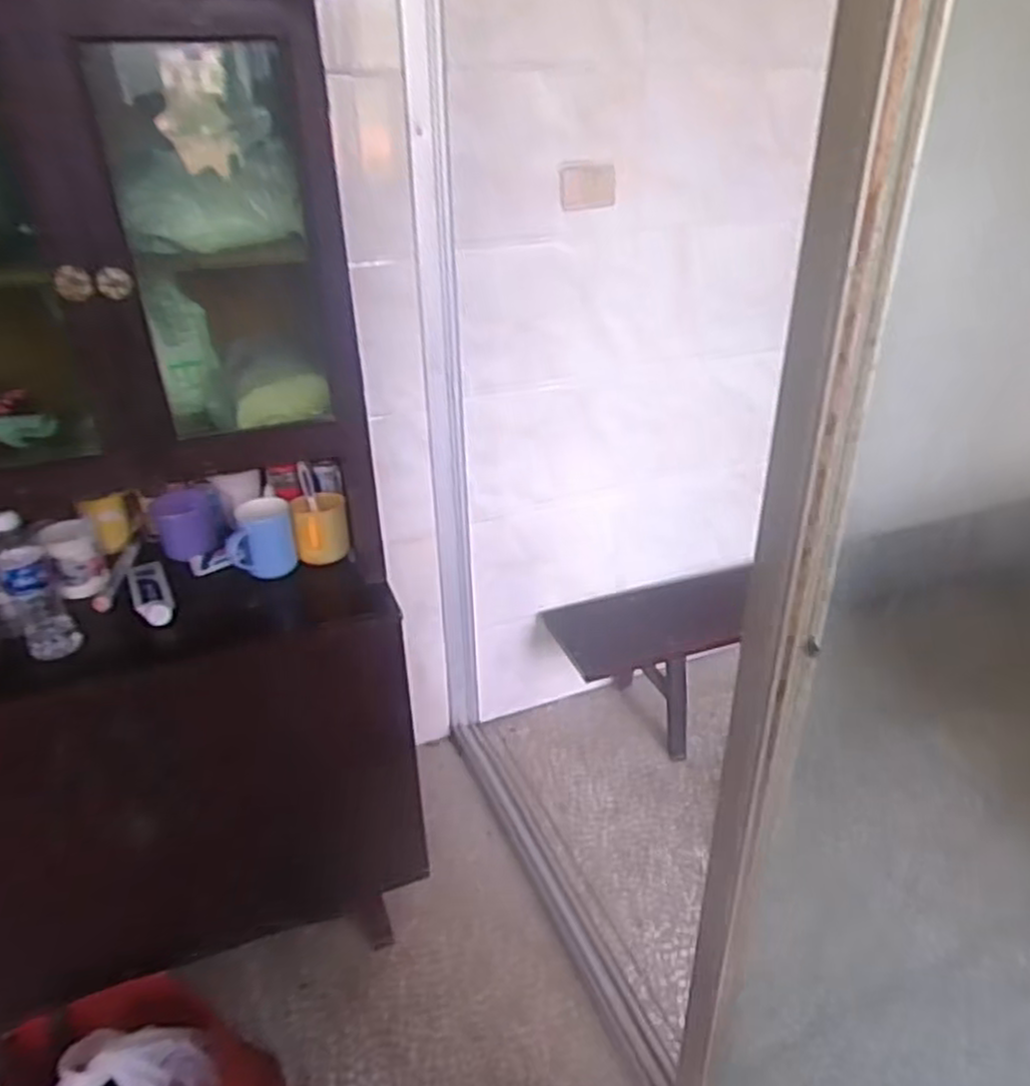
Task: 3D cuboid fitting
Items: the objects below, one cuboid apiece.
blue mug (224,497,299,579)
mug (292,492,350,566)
[{"bbox_3d":[-0.405,-0.004,1.255,0.104,0.128,0.079,-10,30,-15],"label":"blue mug"},{"bbox_3d":[-0.323,-0.023,1.326,0.086,0.108,0.077,-7,29,-11],"label":"mug"}]

